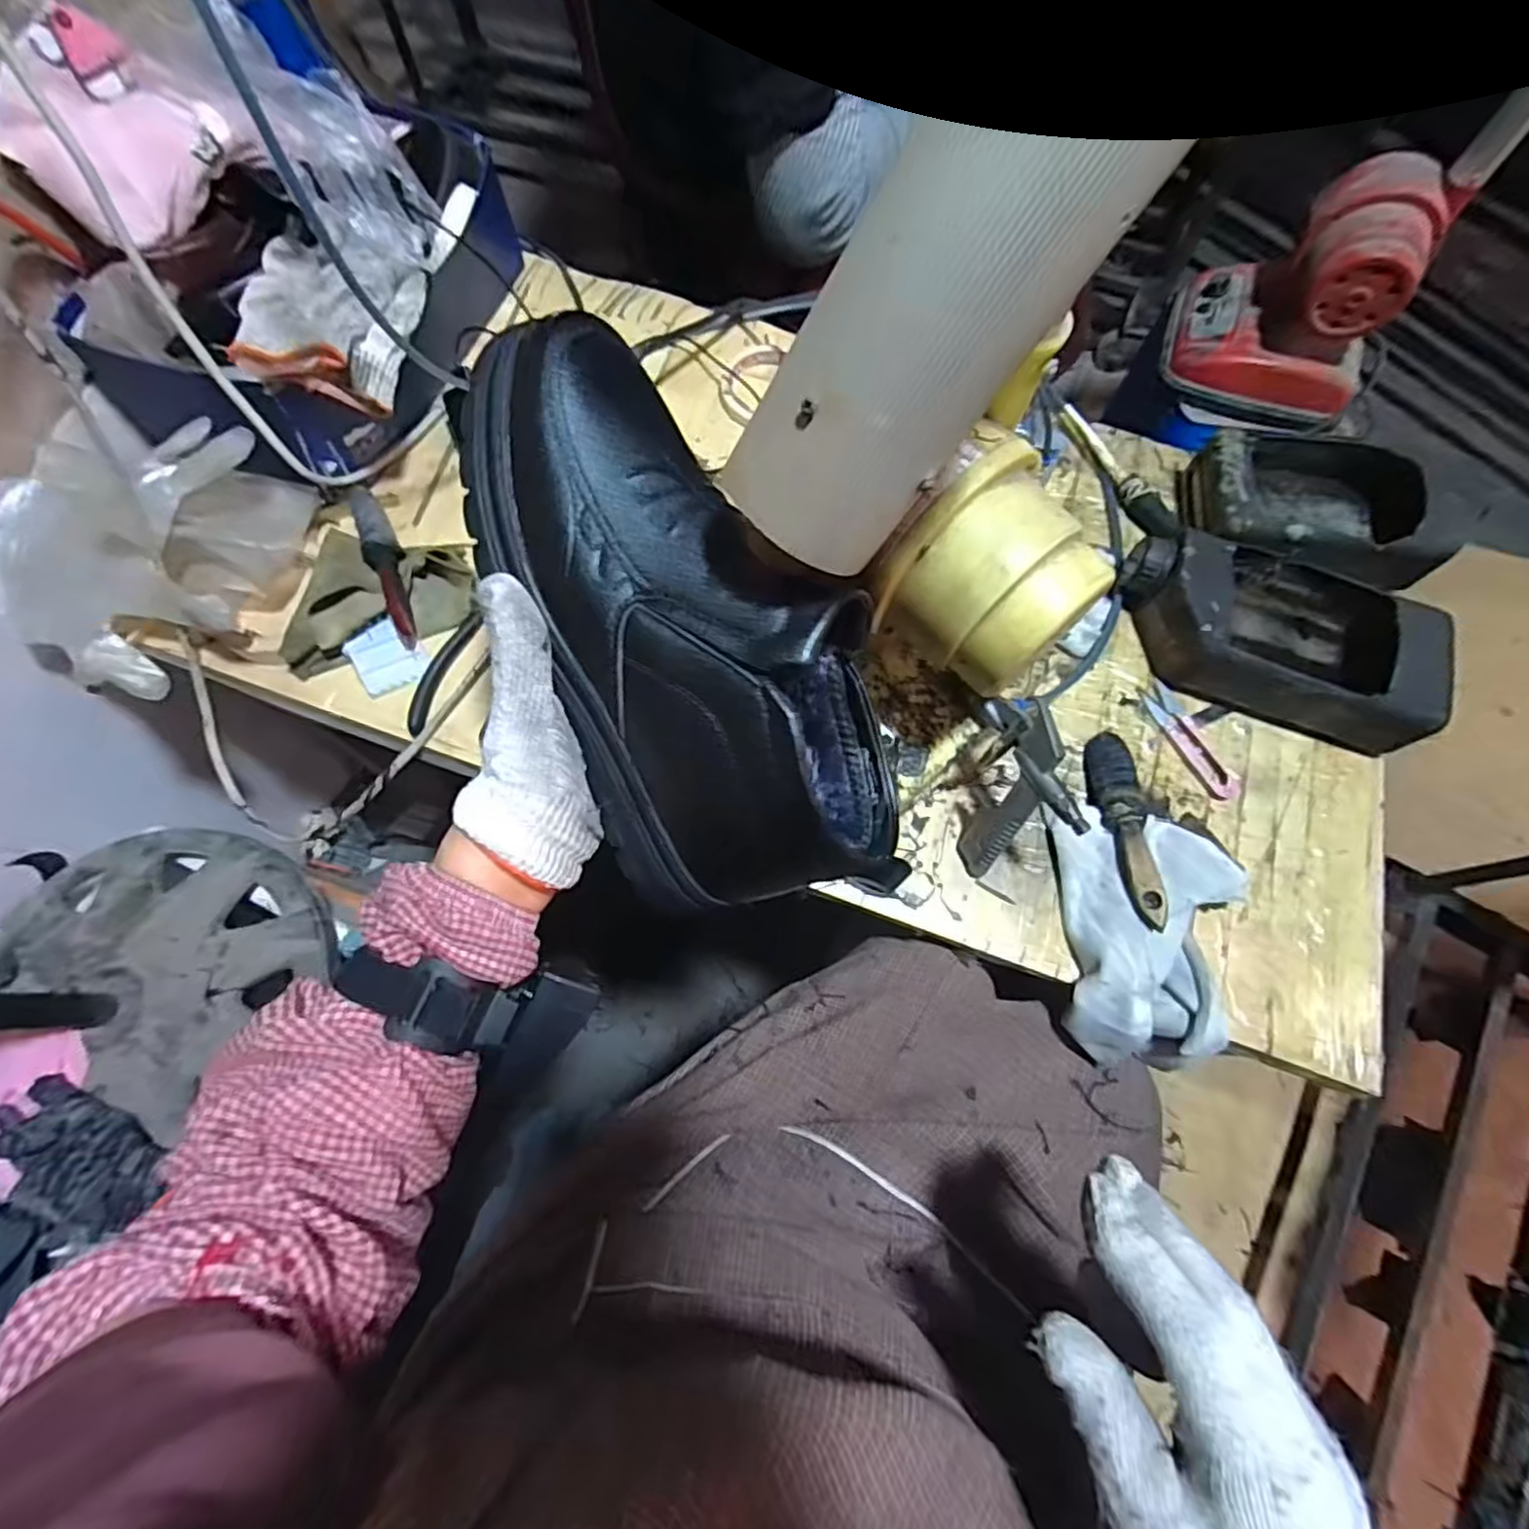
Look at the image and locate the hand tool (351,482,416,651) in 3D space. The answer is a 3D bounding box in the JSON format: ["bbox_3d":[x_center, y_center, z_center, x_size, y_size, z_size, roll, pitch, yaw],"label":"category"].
[{"bbox_3d":[-0.292,-0.163,0.525,0.023,0.027,0.147,-21,72,-9],"label":"hand tool"}]

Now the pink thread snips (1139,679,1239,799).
[{"bbox_3d":[0.325,-0.019,0.523,0.030,0.007,0.100,-19,72,-8],"label":"pink thread snips"}]

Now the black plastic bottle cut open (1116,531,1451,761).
[{"bbox_3d":[0.393,-0.109,0.532,0.221,0.064,0.128,19,71,5],"label":"black plastic bottle cut open"}]

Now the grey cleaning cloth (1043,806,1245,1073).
[{"bbox_3d":[0.263,0.117,0.473,0.125,0.058,0.170,4,70,-1],"label":"grey cleaning cloth"}]

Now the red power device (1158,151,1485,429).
[{"bbox_3d":[0.619,-0.543,0.782,0.214,0.204,0.166,21,71,5],"label":"red power device"}]

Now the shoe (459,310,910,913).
[{"bbox_3d":[-0.036,-0.064,0.319,0.152,0.091,0.276,-28,92,29],"label":"shoe"}]

